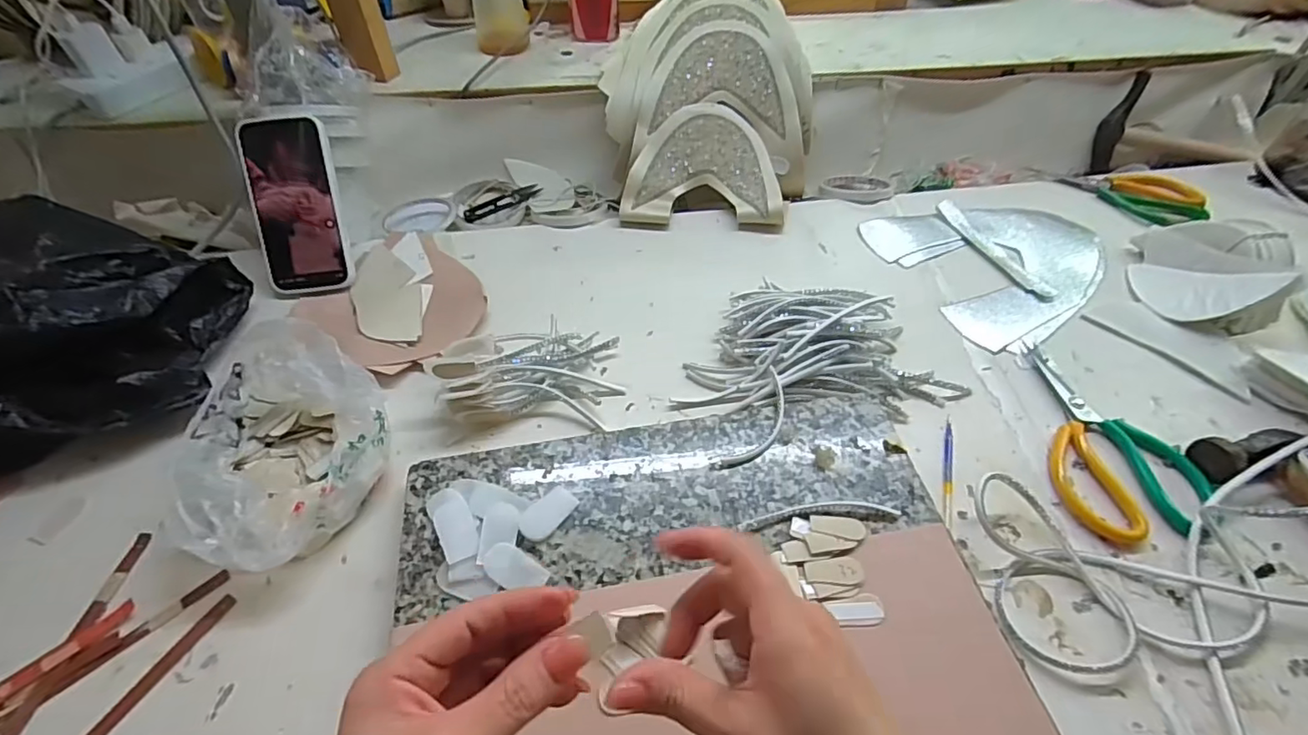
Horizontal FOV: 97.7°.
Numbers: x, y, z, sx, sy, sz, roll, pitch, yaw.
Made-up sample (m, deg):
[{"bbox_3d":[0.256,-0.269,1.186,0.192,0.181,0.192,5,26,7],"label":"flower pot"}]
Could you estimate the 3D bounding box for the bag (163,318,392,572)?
[{"bbox_3d":[-0.284,0.058,0.433,0.145,0.071,0.166,14,51,12],"label":"bag"}]

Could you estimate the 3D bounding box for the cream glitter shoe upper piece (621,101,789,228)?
[{"bbox_3d":[0.056,-0.233,0.657,0.176,0.027,0.140,3,84,-2],"label":"cream glitter shoe upper piece"}]

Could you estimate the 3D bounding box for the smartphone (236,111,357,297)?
[{"bbox_3d":[-0.356,-0.160,0.567,0.081,0.168,0.014,-5,11,2],"label":"smartphone"}]

